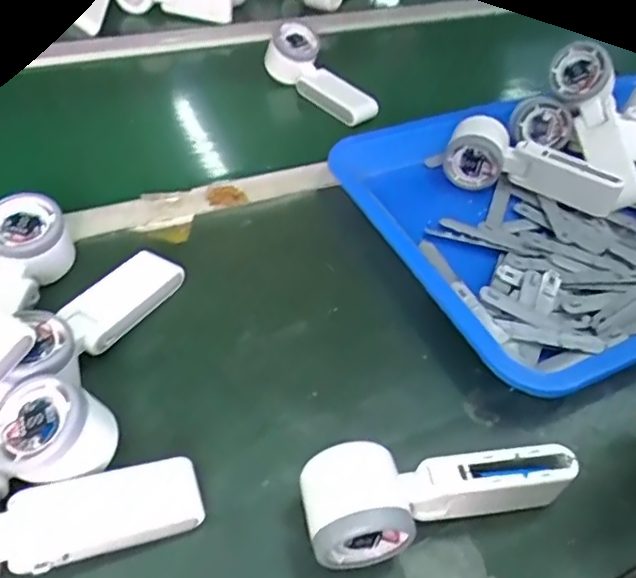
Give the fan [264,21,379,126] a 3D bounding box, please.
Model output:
[{"bbox_3d":[0.004,-0.247,0.683,0.056,0.058,0.158,-25,53,-25],"label":"fan"}]

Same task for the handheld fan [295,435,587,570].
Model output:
[{"bbox_3d":[0.074,0.125,0.358,0.163,0.053,0.055,-4,47,-9],"label":"handheld fan"}]

